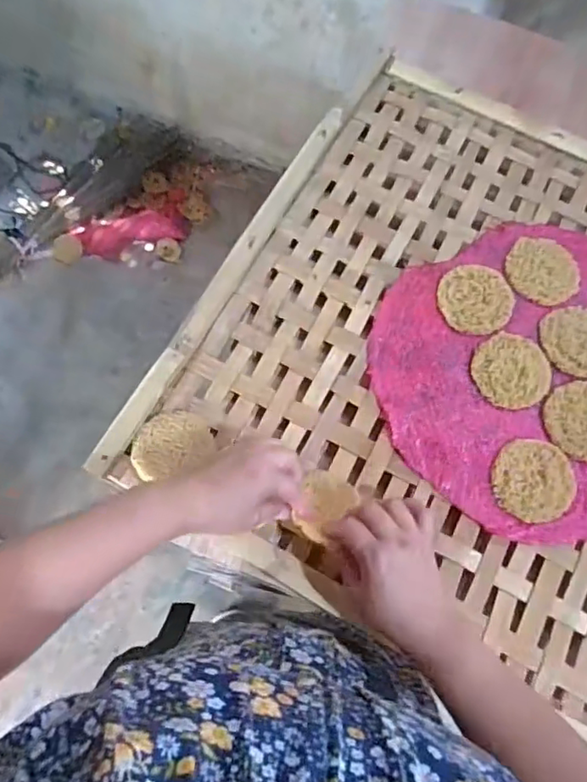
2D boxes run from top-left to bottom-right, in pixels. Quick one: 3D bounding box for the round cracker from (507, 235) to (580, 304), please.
[{"bbox_3d":[0.272,-0.130,0.639,0.078,0.008,0.070,26,73,6],"label":"round cracker"}]

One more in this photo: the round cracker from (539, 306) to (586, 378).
[{"bbox_3d":[0.300,-0.053,0.612,0.075,0.005,0.079,-17,73,-8],"label":"round cracker"}]

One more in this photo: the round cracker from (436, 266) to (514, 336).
[{"bbox_3d":[0.194,-0.097,0.623,0.077,0.009,0.077,1,72,-2],"label":"round cracker"}]

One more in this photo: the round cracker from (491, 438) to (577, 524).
[{"bbox_3d":[0.233,0.087,0.569,0.078,0.005,0.077,1,72,-2],"label":"round cracker"}]

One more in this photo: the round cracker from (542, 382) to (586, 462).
[{"bbox_3d":[0.292,0.029,0.586,0.075,0.004,0.079,1,72,-2],"label":"round cracker"}]

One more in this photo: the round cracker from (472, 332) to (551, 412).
[{"bbox_3d":[0.224,-0.020,0.601,0.074,0.007,0.076,1,72,-2],"label":"round cracker"}]

